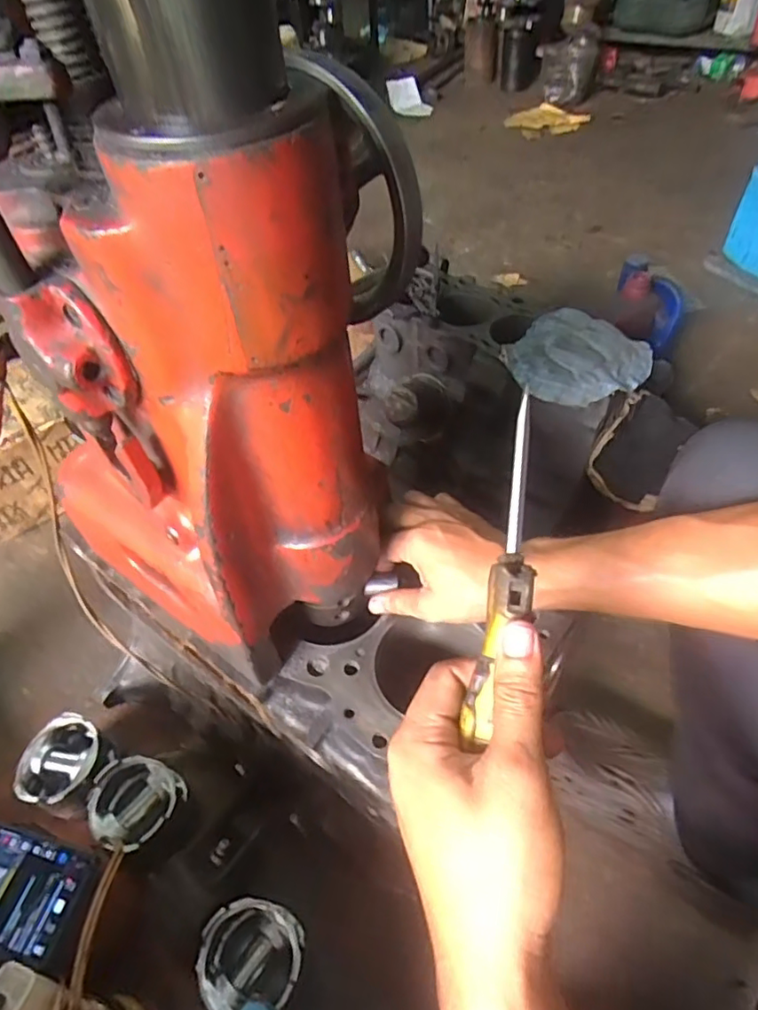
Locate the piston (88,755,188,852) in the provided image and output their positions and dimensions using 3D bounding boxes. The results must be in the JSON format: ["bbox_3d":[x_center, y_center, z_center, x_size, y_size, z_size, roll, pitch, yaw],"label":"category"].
[{"bbox_3d":[-0.269,0.339,0.645,0.094,0.077,0.087,-2,49,3],"label":"piston"}]

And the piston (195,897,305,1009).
[{"bbox_3d":[-0.120,0.427,0.543,0.088,0.066,0.083,-2,49,3],"label":"piston"}]

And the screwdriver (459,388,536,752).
[{"bbox_3d":[0.061,0.028,0.262,0.020,0.017,0.159,10,82,13],"label":"screwdriver"}]

